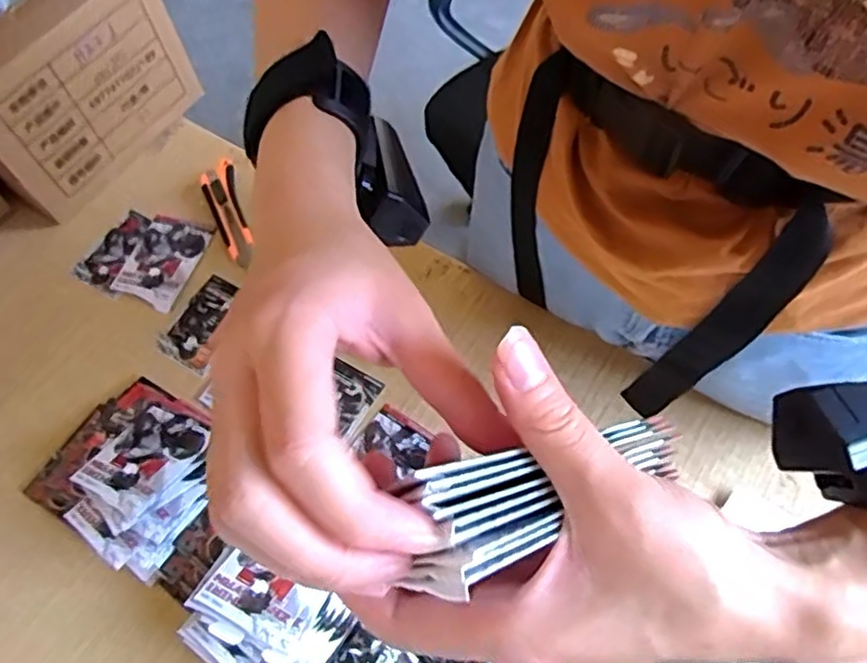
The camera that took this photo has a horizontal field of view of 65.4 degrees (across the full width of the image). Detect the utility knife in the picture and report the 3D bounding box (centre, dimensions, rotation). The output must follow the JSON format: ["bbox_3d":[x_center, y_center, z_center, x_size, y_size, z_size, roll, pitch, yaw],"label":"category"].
[{"bbox_3d":[-0.226,-0.133,0.737,0.039,0.020,0.135,-20,63,-6],"label":"utility knife"}]

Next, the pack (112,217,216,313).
[{"bbox_3d":[-0.288,-0.077,0.718,0.077,0.010,0.107,15,64,12],"label":"pack"}]

